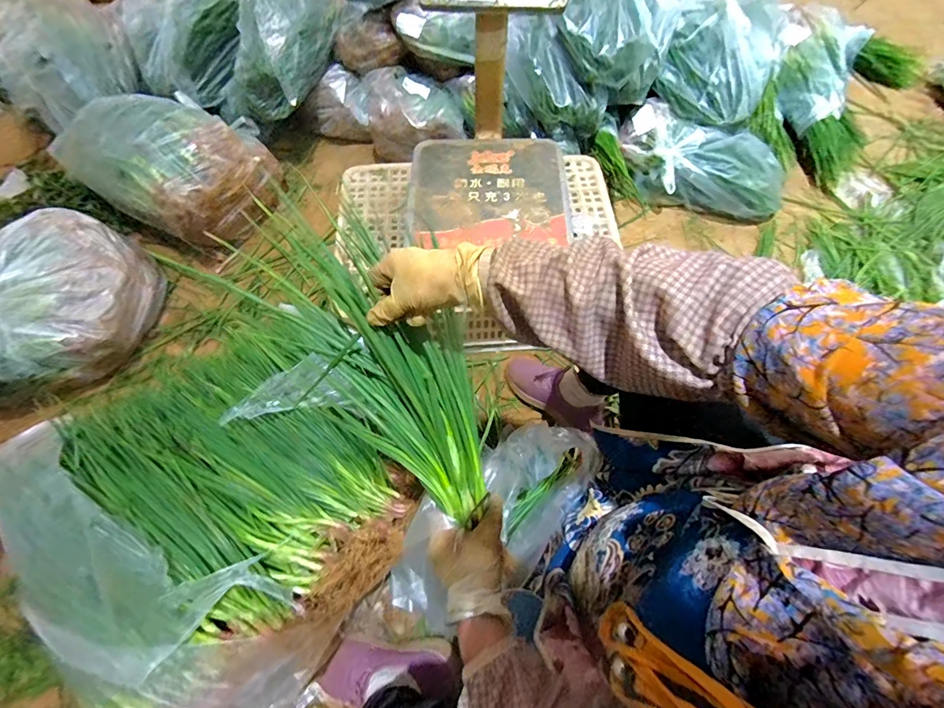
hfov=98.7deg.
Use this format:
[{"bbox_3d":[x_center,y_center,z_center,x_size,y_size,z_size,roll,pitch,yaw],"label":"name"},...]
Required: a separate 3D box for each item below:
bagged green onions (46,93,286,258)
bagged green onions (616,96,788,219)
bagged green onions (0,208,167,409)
[{"bbox_3d":[-0.729,-0.470,0.998,0.413,0.221,0.321,26,68,12],"label":"bagged green onions"},{"bbox_3d":[0.586,-0.480,1.049,0.435,0.135,0.190,27,68,12],"label":"bagged green onions"},{"bbox_3d":[-0.888,-0.067,0.804,0.287,0.173,0.480,37,71,16],"label":"bagged green onions"}]

